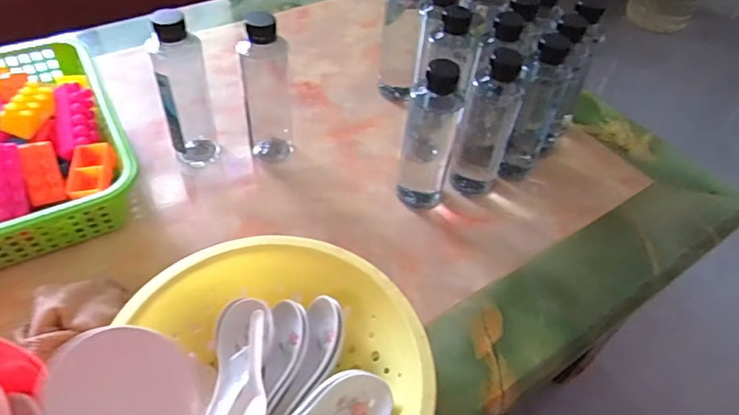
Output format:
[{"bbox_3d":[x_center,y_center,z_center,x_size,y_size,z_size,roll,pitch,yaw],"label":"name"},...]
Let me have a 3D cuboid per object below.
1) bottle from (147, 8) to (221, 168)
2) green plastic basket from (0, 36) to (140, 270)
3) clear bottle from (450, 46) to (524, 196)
[{"bbox_3d":[-0.203,-0.124,0.568,0.052,0.175,0.049,-12,51,-15],"label":"bottle"},{"bbox_3d":[-0.384,-0.065,0.551,0.220,0.099,0.290,-20,53,-21],"label":"green plastic basket"},{"bbox_3d":[0.130,-0.091,0.568,0.050,0.178,0.044,26,51,17],"label":"clear bottle"}]

